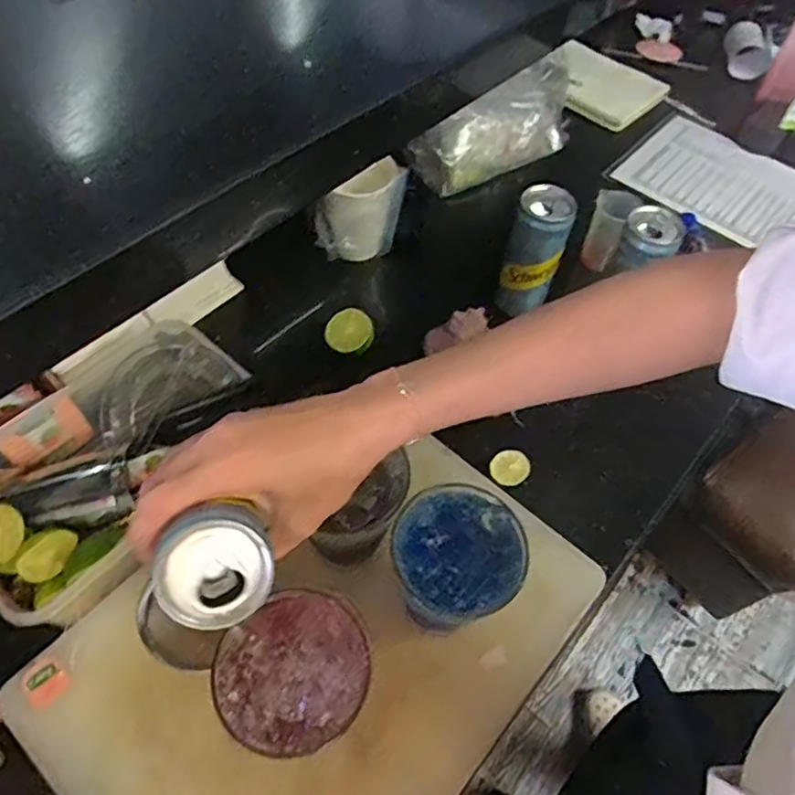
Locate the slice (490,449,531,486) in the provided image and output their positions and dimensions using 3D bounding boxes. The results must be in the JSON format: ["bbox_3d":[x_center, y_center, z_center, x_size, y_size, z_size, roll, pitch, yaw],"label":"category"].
[{"bbox_3d":[0.110,0.068,0.599,0.036,0.011,0.039,2,57,-3],"label":"slice"}]

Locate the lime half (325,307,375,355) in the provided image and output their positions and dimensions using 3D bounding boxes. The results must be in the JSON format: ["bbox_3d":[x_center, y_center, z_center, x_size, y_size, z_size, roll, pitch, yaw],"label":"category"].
[{"bbox_3d":[-0.048,-0.069,0.663,0.057,0.025,0.048,2,75,24],"label":"lime half"}]

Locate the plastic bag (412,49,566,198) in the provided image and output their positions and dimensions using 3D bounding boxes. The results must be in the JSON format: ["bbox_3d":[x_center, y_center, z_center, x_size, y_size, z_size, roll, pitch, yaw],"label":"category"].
[{"bbox_3d":[0.142,-0.375,0.839,0.258,0.107,0.093,-28,63,-20],"label":"plastic bag"}]

